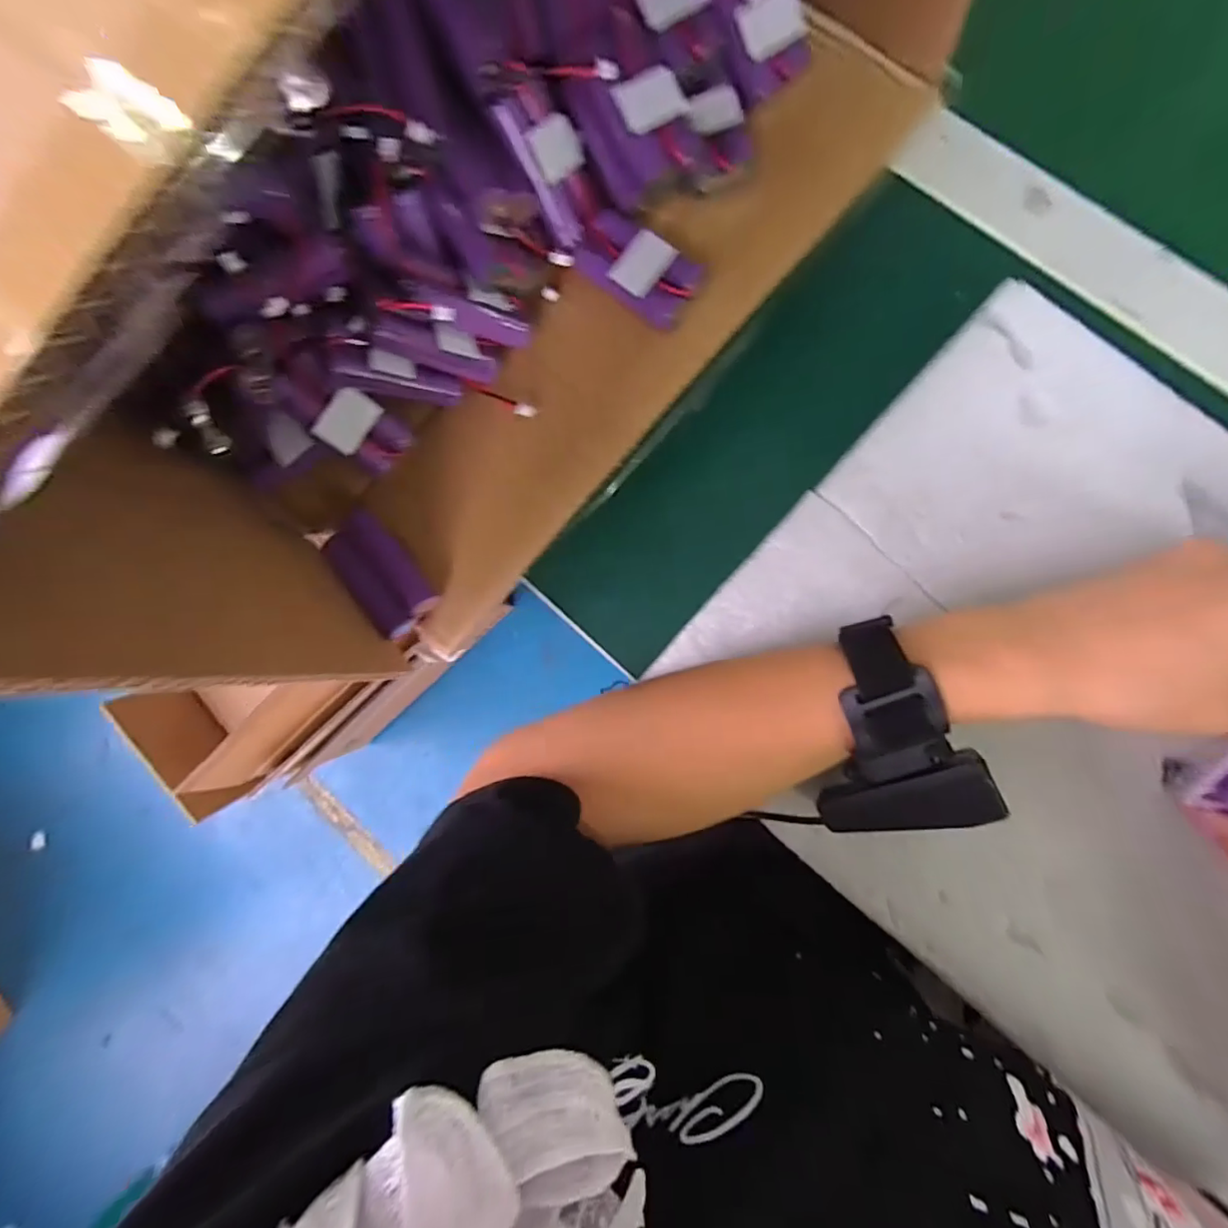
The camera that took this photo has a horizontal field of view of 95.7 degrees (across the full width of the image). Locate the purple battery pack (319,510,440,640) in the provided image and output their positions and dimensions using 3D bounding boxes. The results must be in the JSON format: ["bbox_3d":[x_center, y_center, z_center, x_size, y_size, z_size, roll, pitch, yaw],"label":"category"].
[{"bbox_3d":[-0.131,-0.024,0.303,0.030,0.022,0.070,-40,81,2],"label":"purple battery pack"}]

